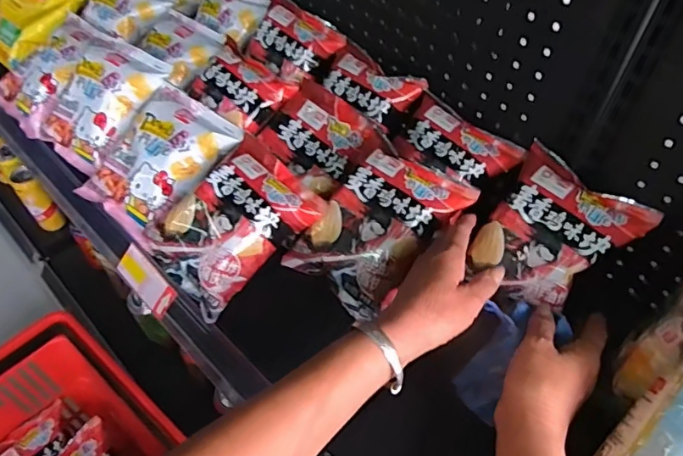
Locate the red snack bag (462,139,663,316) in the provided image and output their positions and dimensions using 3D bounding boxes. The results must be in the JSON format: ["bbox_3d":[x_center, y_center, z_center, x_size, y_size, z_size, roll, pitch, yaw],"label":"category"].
[{"bbox_3d":[0.210,0.006,0.511,0.130,0.045,0.139,39,100,28],"label":"red snack bag"}]

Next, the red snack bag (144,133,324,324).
[{"bbox_3d":[-0.121,-0.008,0.541,0.136,0.048,0.171,42,86,20],"label":"red snack bag"}]

